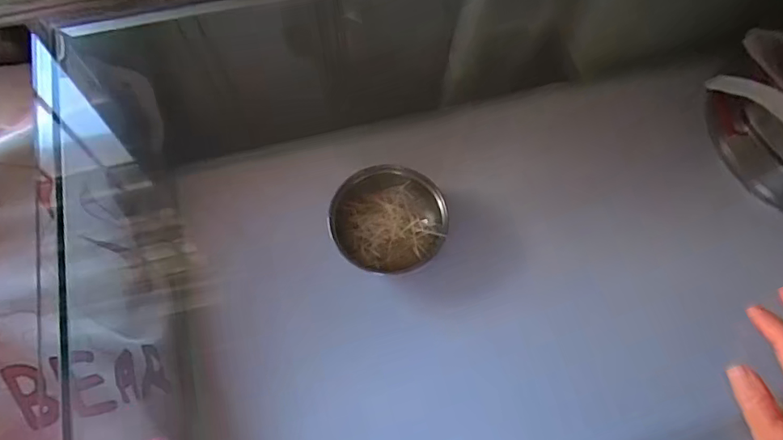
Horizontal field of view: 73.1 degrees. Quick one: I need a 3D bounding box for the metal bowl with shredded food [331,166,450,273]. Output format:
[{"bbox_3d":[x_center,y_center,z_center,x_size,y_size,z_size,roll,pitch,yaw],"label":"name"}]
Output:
[{"bbox_3d":[-0.004,-0.004,0.680,0.146,0.081,0.123,-10,67,-6],"label":"metal bowl with shredded food"}]

